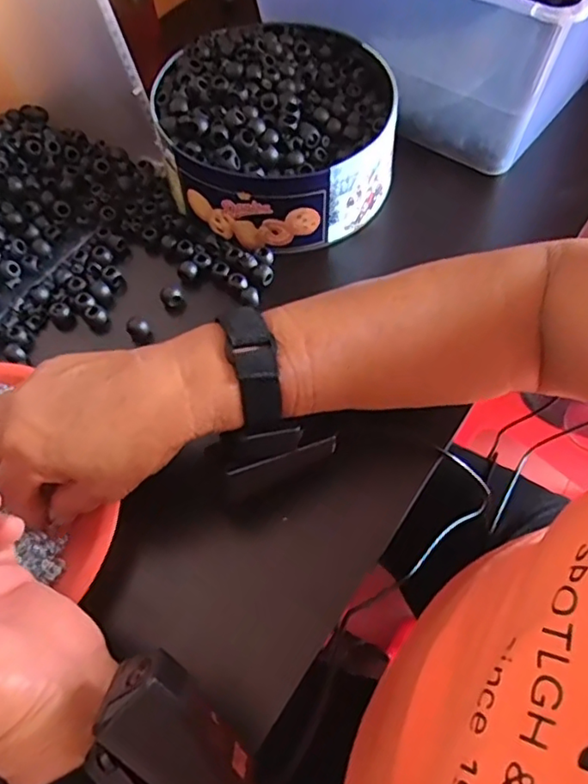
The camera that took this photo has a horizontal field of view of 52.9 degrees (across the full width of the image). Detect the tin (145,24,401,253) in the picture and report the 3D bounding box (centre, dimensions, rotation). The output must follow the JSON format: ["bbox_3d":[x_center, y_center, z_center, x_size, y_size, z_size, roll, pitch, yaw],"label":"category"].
[{"bbox_3d":[-0.013,-0.206,0.466,0.176,0.074,0.175,-1,59,2],"label":"tin"}]

